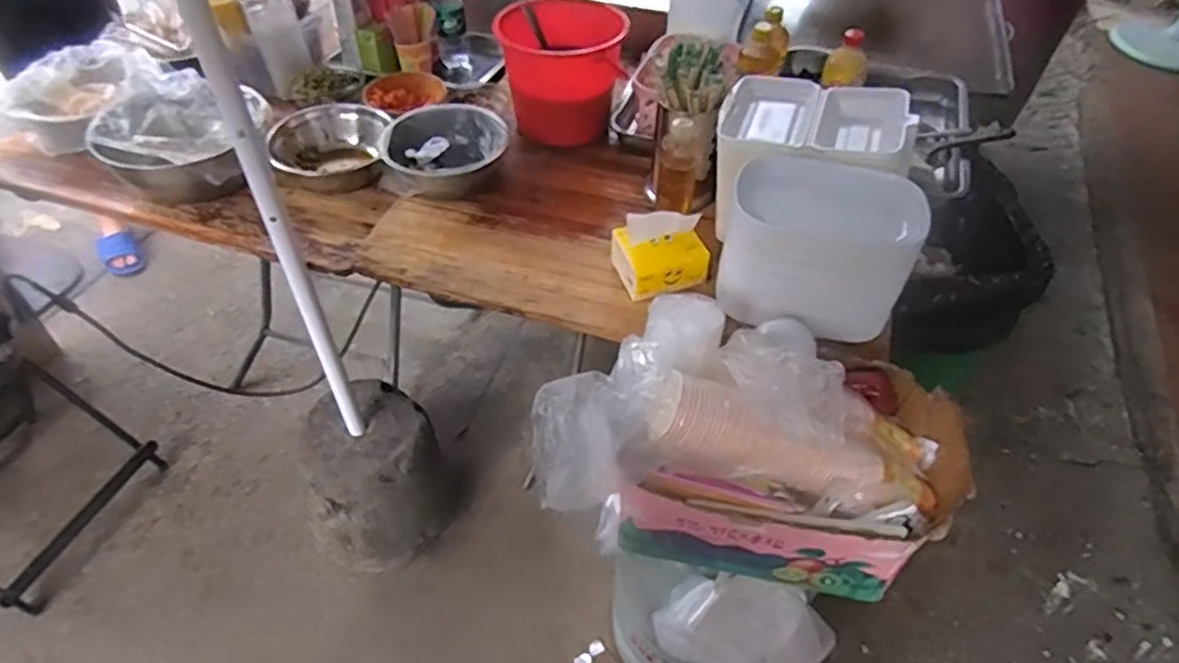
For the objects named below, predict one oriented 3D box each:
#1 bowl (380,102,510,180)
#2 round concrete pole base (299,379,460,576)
[{"bbox_3d":[-0.234,-0.301,1.159,0.200,0.062,0.192,1,48,-1],"label":"bowl"},{"bbox_3d":[-0.442,0.294,1.424,0.269,0.285,0.289,-2,52,3],"label":"round concrete pole base"}]

